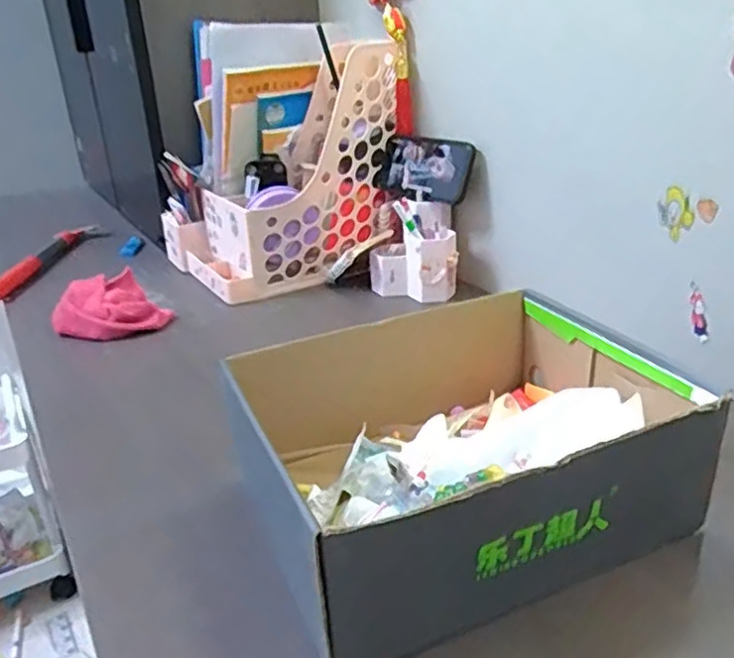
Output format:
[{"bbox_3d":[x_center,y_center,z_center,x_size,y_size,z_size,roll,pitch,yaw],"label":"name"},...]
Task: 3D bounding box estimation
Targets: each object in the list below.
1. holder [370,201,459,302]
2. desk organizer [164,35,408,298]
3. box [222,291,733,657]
[{"bbox_3d":[0.061,-0.105,0.892,0.113,0.118,0.073,-1,25,4],"label":"holder"},{"bbox_3d":[-0.127,-0.243,0.992,0.299,0.295,0.241,-18,28,-28],"label":"desk organizer"},{"bbox_3d":[0.075,0.079,0.488,0.288,0.109,0.235,-14,27,-21],"label":"box"}]

